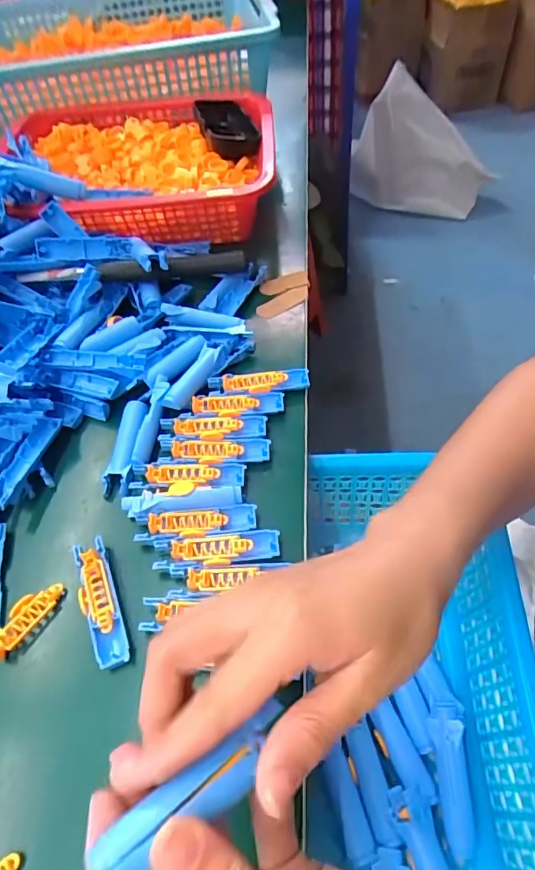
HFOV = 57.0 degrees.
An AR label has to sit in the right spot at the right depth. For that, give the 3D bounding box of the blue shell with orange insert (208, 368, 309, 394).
[{"bbox_3d":[-0.006,-0.041,0.380,0.077,0.007,0.020,-8,54,1],"label":"blue shell with orange insert"}]

